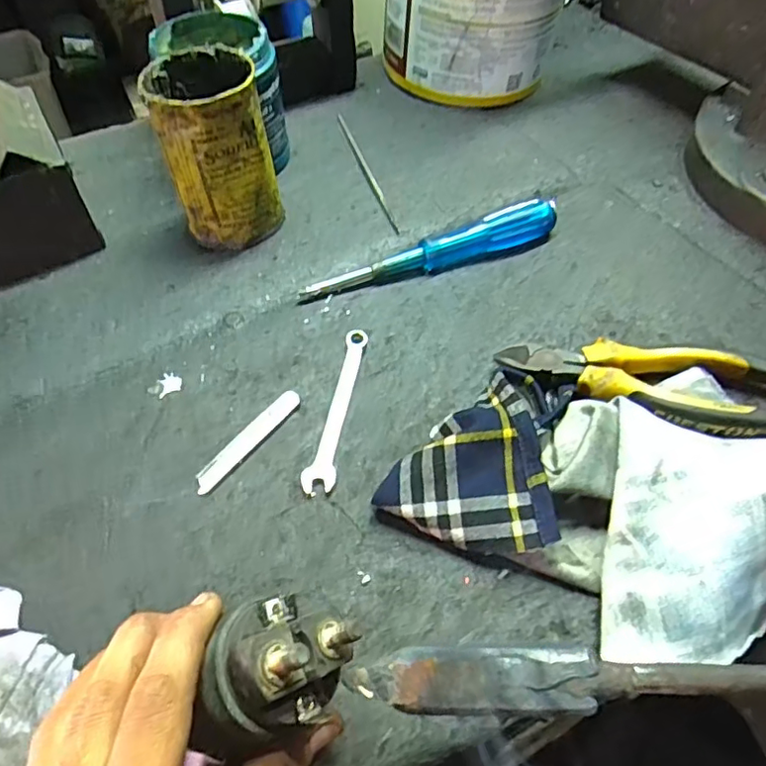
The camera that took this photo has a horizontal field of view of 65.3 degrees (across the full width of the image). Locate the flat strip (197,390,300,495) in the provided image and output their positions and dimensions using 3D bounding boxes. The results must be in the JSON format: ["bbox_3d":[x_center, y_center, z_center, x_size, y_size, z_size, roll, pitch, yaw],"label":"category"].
[{"bbox_3d":[-0.079,0.033,0.348,0.013,0.004,0.077,34,63,20],"label":"flat strip"}]

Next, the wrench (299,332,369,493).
[{"bbox_3d":[-0.027,0.014,0.359,0.017,0.009,0.111,6,52,7],"label":"wrench"}]

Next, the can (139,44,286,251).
[{"bbox_3d":[-0.118,-0.162,0.424,0.073,0.111,0.077,-15,53,-10],"label":"can"}]

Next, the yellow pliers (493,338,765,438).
[{"bbox_3d":[0.146,0.001,0.347,0.151,0.028,0.050,12,53,11],"label":"yellow pliers"}]

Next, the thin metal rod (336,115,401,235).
[{"bbox_3d":[-0.015,-0.182,0.500,0.007,0.005,0.178,-14,54,-9],"label":"thin metal rod"}]

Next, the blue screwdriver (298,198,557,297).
[{"bbox_3d":[0.038,-0.092,0.422,0.189,0.023,0.022,-21,54,-13],"label":"blue screwdriver"}]

